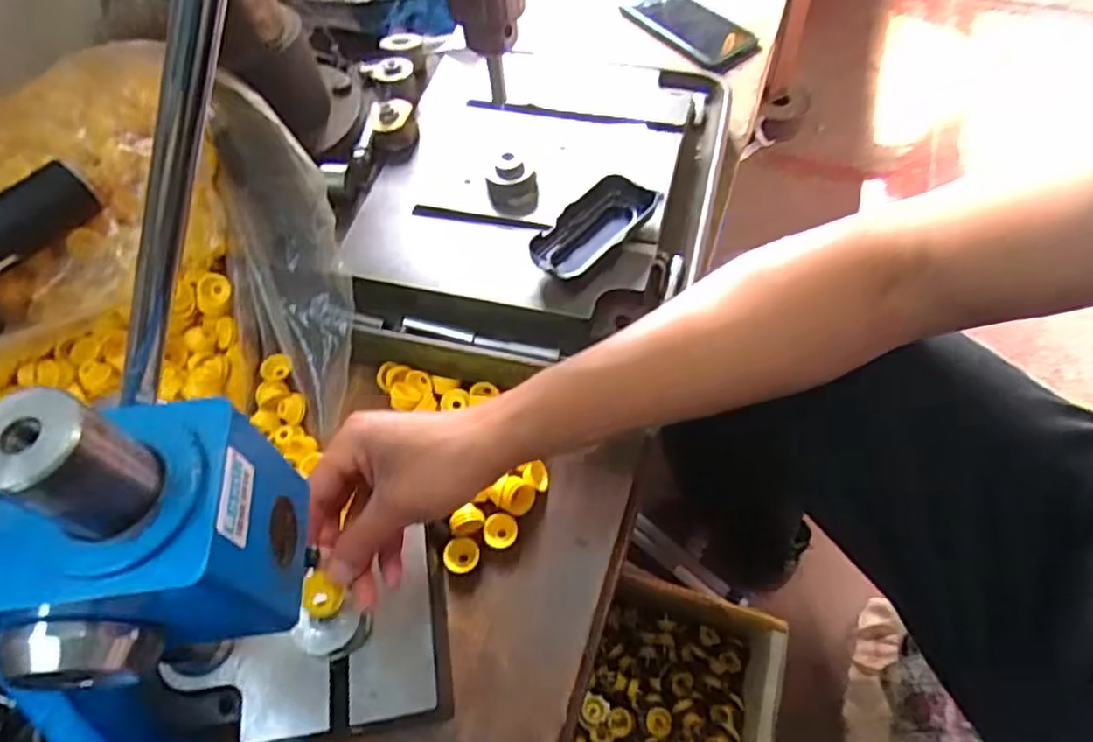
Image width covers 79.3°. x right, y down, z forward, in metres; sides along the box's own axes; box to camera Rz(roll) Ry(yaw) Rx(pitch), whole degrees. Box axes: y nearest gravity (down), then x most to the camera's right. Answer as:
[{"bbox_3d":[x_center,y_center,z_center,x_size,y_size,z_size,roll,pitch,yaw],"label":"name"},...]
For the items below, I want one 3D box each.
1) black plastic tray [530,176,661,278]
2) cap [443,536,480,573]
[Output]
[{"bbox_3d":[0.039,-0.111,0.518,0.116,0.028,0.051,-37,64,-16],"label":"black plastic tray"},{"bbox_3d":[-0.060,0.132,0.470,0.024,0.009,0.025,-1,60,4],"label":"cap"}]

